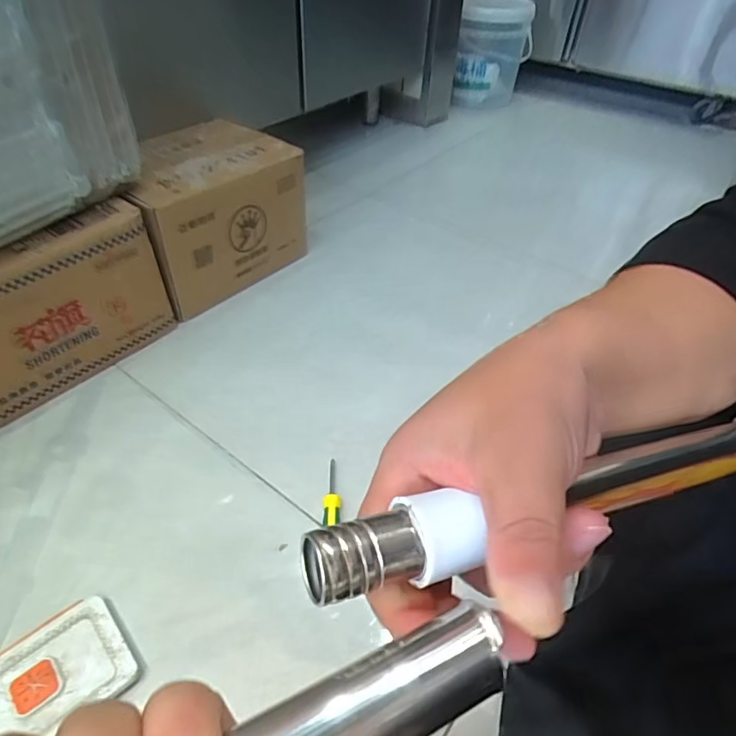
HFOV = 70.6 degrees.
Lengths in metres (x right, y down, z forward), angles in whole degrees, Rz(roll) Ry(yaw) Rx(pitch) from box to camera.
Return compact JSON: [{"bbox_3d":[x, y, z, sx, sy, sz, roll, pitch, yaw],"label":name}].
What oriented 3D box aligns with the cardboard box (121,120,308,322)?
[{"bbox_3d":[-0.305,-0.295,1.017,0.215,0.229,0.345,34,51,26],"label":"cardboard box"}]

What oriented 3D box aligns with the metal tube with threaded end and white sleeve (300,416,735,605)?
[{"bbox_3d":[0.100,0.038,0.192,0.256,0.019,0.026,-6,45,-25],"label":"metal tube with threaded end and white sleeve"}]

